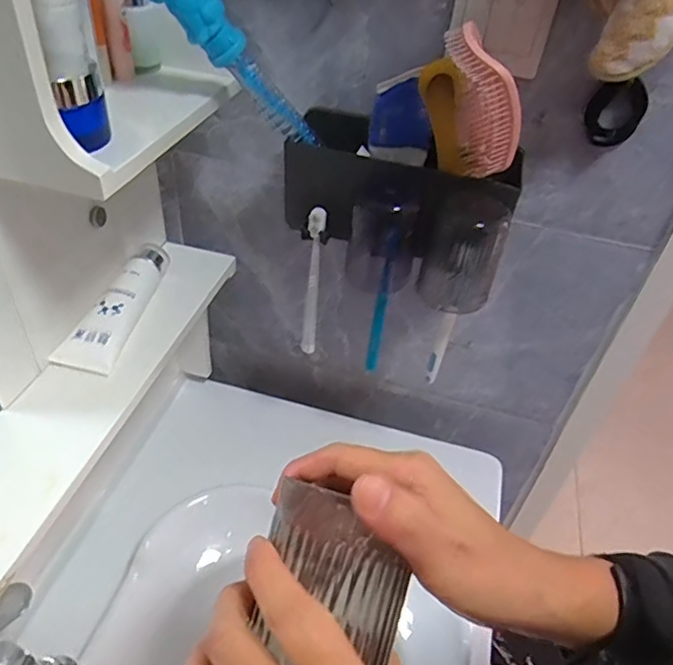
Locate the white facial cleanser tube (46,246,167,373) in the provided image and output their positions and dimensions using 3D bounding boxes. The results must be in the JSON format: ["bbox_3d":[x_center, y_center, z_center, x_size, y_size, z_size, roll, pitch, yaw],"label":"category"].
[{"bbox_3d":[-0.222,-0.031,0.572,0.054,0.035,0.159,10,42,4],"label":"white facial cleanser tube"}]

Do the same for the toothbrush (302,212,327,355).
[{"bbox_3d":[-0.026,-0.050,0.617,0.016,0.185,0.015,3,42,-5],"label":"toothbrush"}]

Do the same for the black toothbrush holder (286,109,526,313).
[{"bbox_3d":[0.058,-0.119,0.570,0.223,0.131,0.129,20,43,15],"label":"black toothbrush holder"}]

